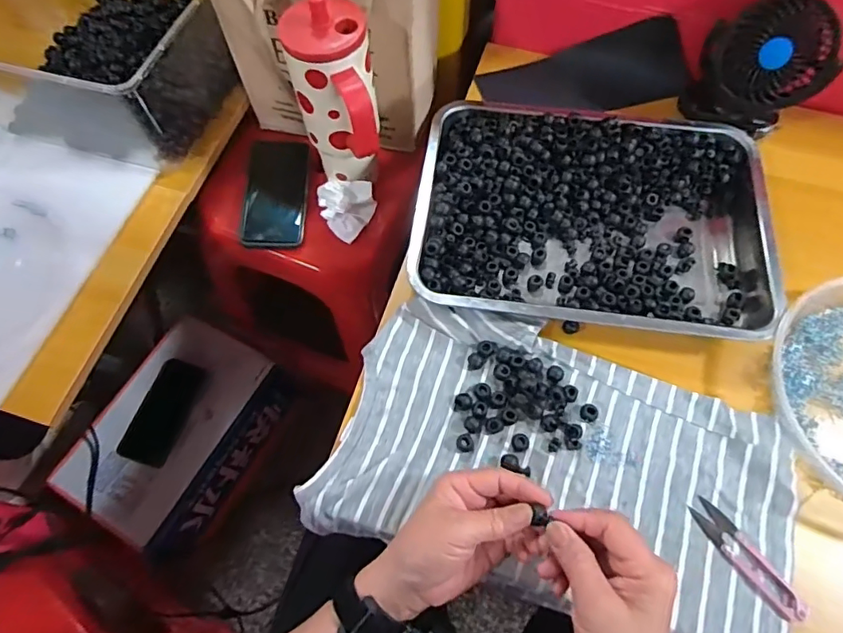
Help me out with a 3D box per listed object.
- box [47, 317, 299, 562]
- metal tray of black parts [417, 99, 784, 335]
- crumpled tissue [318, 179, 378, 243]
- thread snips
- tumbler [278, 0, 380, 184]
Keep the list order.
[{"bbox_3d":[-0.391,0.199,0.885,0.207,0.170,0.321,27,69,12],"label":"box"},{"bbox_3d":[0.171,-0.107,0.537,0.340,0.037,0.255,7,66,4],"label":"metal tray of black parts"},{"bbox_3d":[-0.090,-0.134,0.649,0.067,0.041,0.072,-14,66,-5],"label":"crumpled tissue"},{"bbox_3d":[0.261,0.194,0.419,0.024,0.007,0.101,-33,69,-13],"label":"thread snips"},{"bbox_3d":[-0.087,-0.219,0.565,0.084,0.195,0.108,-14,66,-5],"label":"tumbler"}]

